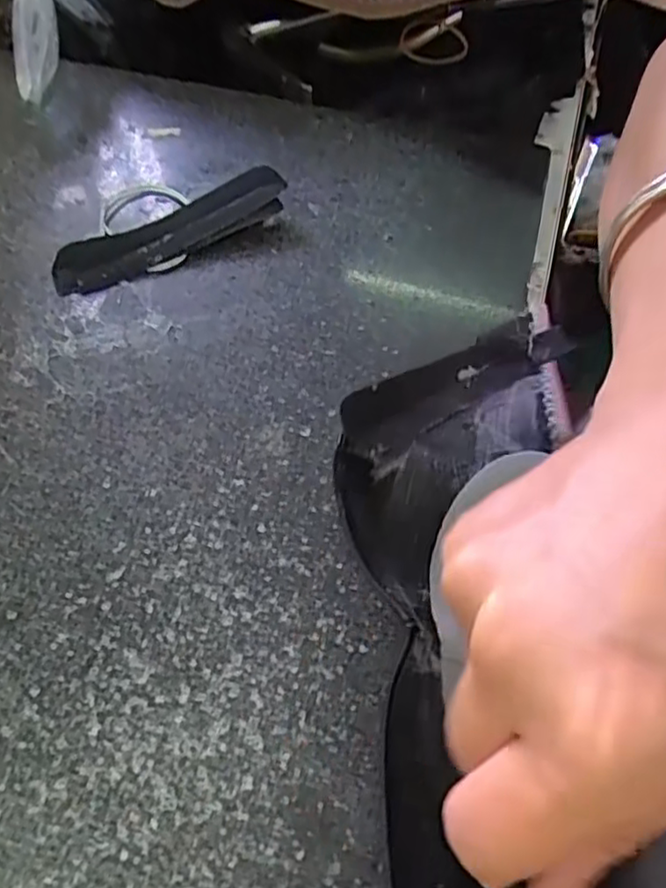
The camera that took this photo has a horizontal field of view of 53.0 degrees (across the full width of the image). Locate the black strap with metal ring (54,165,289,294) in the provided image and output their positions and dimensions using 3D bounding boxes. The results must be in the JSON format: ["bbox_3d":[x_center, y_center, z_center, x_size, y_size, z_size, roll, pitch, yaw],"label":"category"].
[{"bbox_3d":[-0.089,-0.118,0.341,0.118,0.017,0.062,-27,64,-14],"label":"black strap with metal ring"}]

